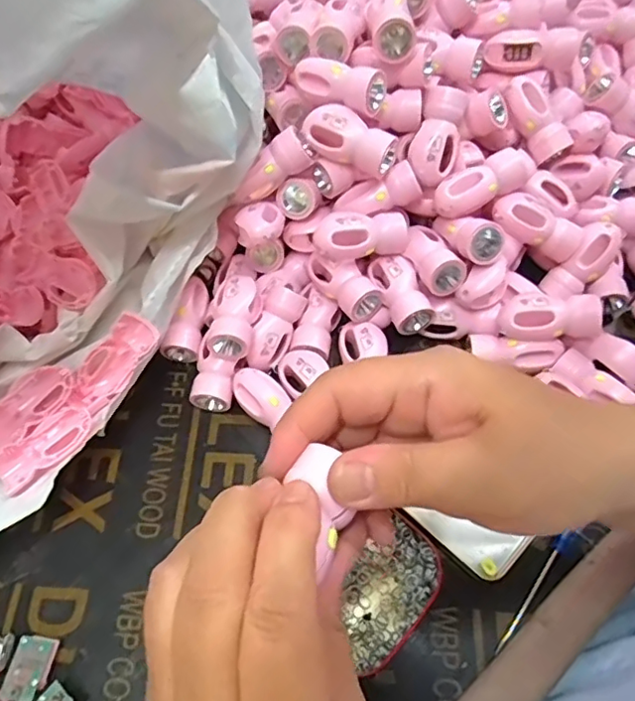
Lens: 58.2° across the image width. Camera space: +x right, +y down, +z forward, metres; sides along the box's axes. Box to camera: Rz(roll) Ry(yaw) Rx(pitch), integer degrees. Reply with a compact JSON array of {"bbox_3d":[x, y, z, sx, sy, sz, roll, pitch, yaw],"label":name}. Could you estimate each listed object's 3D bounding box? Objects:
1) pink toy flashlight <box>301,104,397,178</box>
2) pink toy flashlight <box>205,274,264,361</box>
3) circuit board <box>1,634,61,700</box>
[{"bbox_3d":[0.022,-0.148,0.403,0.066,0.034,0.029,27,65,4],"label":"pink toy flashlight"},{"bbox_3d":[-0.059,-0.020,0.416,0.030,0.033,0.062,3,61,4],"label":"pink toy flashlight"},{"bbox_3d":[-0.171,0.189,0.341,0.022,0.012,0.033,11,62,10],"label":"circuit board"}]

